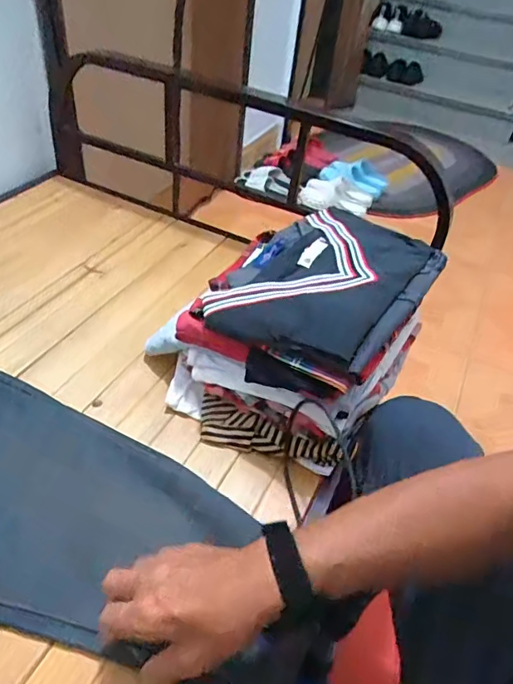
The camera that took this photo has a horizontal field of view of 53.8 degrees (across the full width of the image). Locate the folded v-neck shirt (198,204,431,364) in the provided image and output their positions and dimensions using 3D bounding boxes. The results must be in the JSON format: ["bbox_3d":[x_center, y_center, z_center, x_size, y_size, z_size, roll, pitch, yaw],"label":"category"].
[{"bbox_3d":[0.084,-0.090,0.653,0.200,0.038,0.326,28,46,20],"label":"folded v-neck shirt"}]

